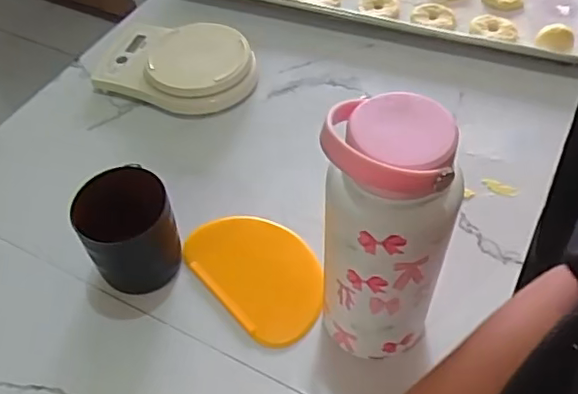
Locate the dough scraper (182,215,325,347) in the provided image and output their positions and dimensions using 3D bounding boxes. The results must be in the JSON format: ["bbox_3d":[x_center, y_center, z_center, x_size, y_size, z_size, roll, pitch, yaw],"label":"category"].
[{"bbox_3d":[-0.028,0.068,0.566,0.099,0.005,0.148,-36,60,-24],"label":"dough scraper"}]

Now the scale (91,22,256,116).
[{"bbox_3d":[-0.140,-0.168,0.730,0.205,0.034,0.129,13,53,11],"label":"scale"}]

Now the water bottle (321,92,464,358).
[{"bbox_3d":[0.067,0.036,0.436,0.084,0.244,0.070,10,53,10],"label":"water bottle"}]

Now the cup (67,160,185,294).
[{"bbox_3d":[-0.143,0.033,0.541,0.077,0.097,0.073,0,52,0],"label":"cup"}]

